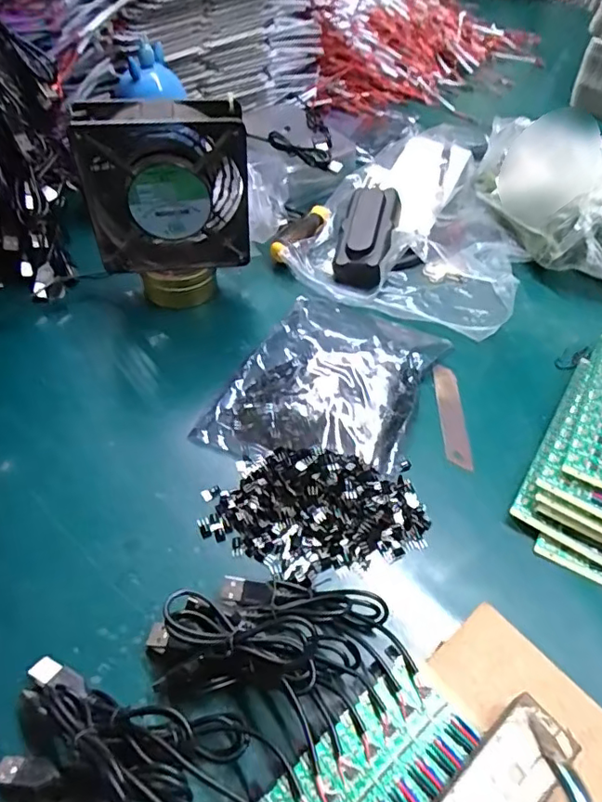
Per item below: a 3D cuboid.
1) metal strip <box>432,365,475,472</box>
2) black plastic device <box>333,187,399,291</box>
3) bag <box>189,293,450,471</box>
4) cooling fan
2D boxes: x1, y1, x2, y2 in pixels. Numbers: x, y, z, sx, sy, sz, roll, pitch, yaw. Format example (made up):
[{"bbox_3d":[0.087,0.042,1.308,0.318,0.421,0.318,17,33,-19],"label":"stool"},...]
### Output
[{"bbox_3d":[0.111,0.011,0.403,0.019,0.005,0.088,6,51,-6],"label":"metal strip"},{"bbox_3d":[0.060,-0.155,0.503,0.049,0.028,0.111,11,68,9],"label":"black plastic device"},{"bbox_3d":[0.022,-0.019,0.409,0.138,0.029,0.169,19,53,15],"label":"bag"},{"bbox_3d":[-0.103,-0.163,0.424,0.122,0.119,0.045,-9,51,-7],"label":"cooling fan"}]

